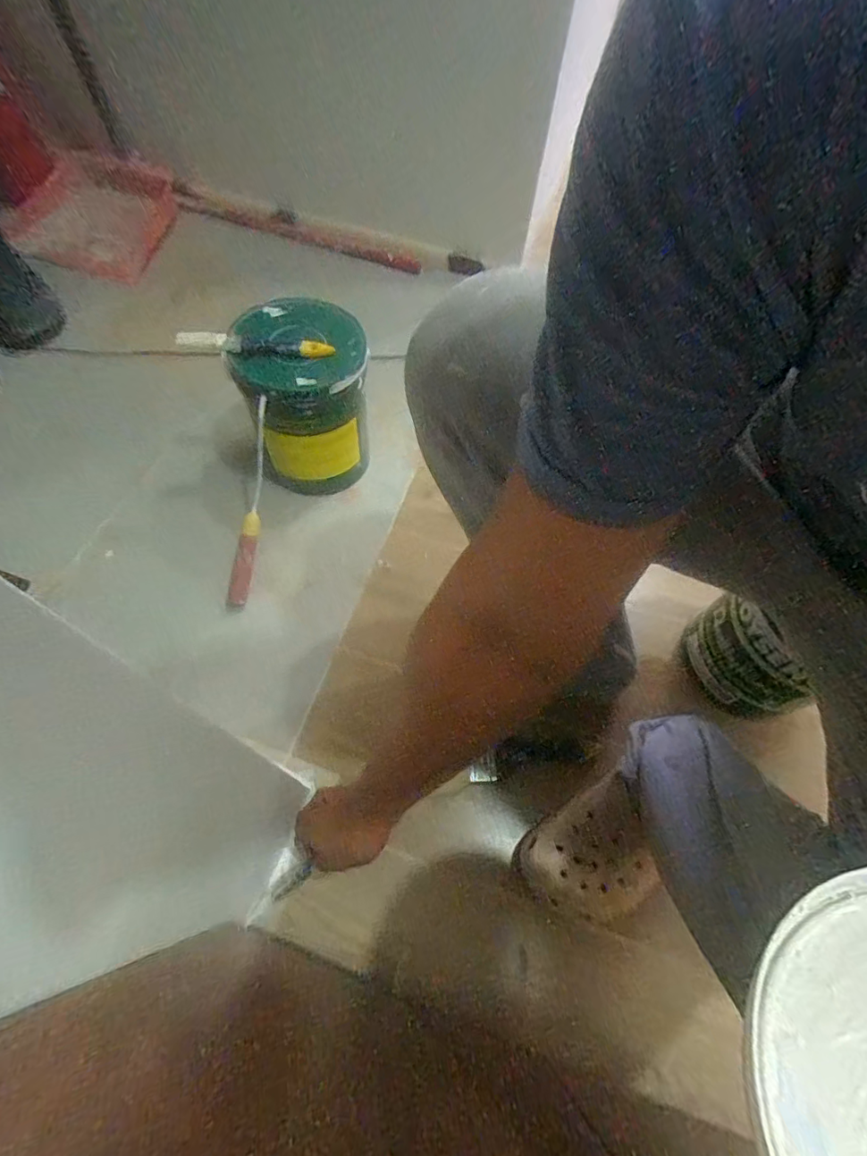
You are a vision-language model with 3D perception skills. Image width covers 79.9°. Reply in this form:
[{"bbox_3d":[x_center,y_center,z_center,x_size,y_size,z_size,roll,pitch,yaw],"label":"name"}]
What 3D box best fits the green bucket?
[{"bbox_3d":[-0.181,-0.244,0.735,0.163,0.225,0.155,1,64,-3],"label":"green bucket"}]

